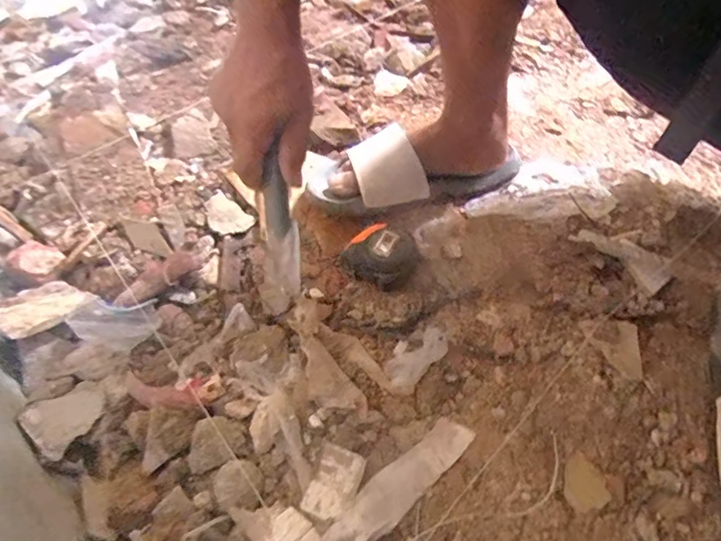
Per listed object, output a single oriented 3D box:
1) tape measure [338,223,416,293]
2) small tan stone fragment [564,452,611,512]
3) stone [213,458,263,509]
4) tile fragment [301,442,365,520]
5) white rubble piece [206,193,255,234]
[{"bbox_3d":[0.023,-0.013,0.519,0.071,0.037,0.068,-37,58,-24],"label":"tape measure"},{"bbox_3d":[0.178,0.171,0.385,0.037,0.004,0.038,-28,55,-19],"label":"small tan stone fragment"},{"bbox_3d":[-0.100,0.173,0.389,0.037,0.016,0.041,-25,54,-17],"label":"stone"},{"bbox_3d":[-0.021,0.169,0.383,0.037,0.014,0.053,19,54,17],"label":"tile fragment"},{"bbox_3d":[-0.168,-0.067,0.598,0.065,0.018,0.043,32,59,26],"label":"white rubble piece"}]

